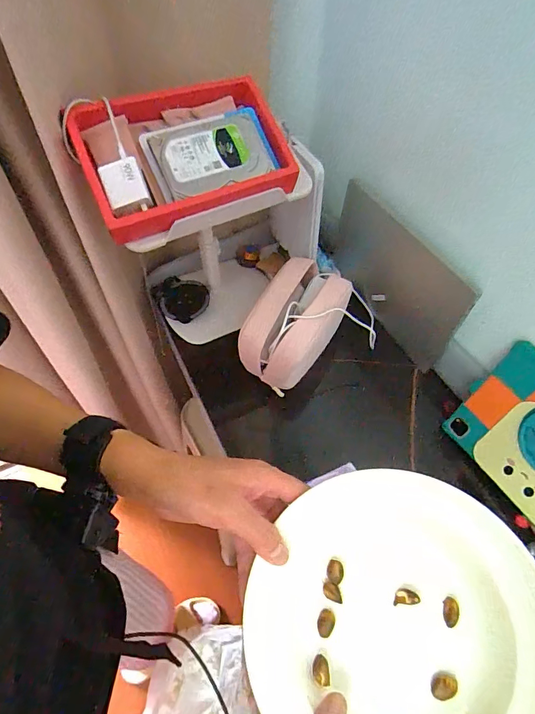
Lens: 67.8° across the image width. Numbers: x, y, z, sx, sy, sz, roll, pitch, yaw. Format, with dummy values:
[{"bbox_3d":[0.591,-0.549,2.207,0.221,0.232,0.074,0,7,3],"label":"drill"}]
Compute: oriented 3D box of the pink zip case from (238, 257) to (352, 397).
[{"bbox_3d":[0.055,-0.066,0.695,0.137,0.116,0.223,26,58,16],"label":"pink zip case"}]

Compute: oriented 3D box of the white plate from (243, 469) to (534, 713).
[{"bbox_3d":[0.090,0.183,0.275,0.189,0.035,0.191,-5,68,12],"label":"white plate"}]

